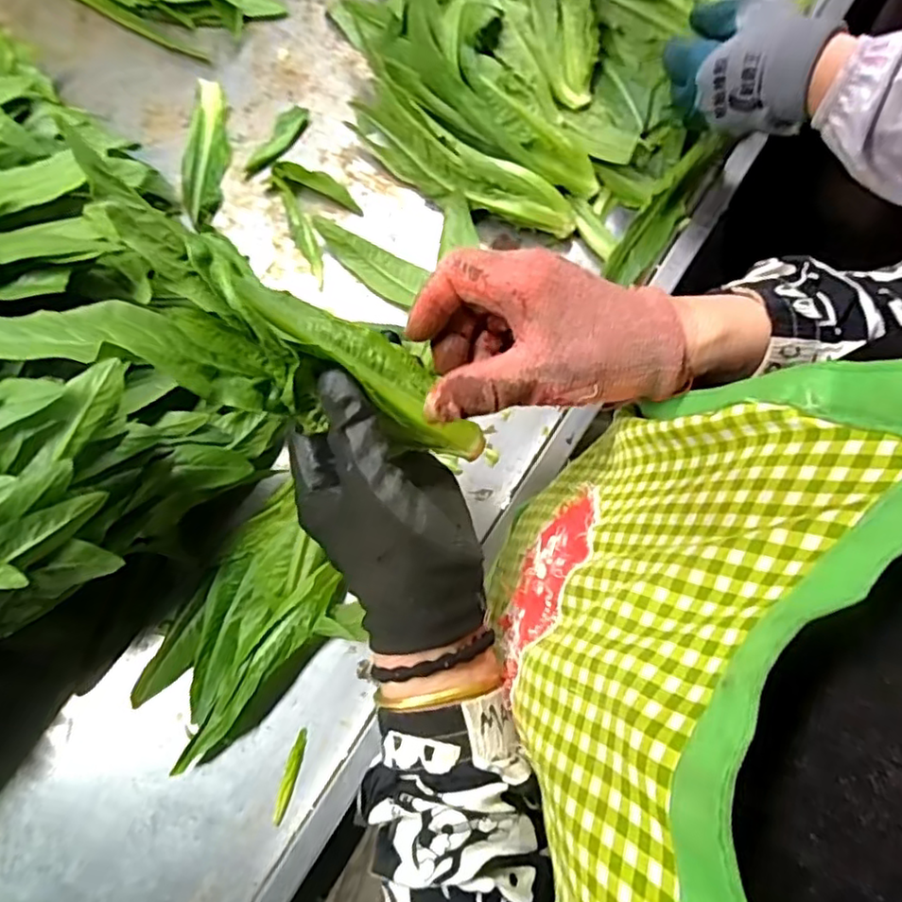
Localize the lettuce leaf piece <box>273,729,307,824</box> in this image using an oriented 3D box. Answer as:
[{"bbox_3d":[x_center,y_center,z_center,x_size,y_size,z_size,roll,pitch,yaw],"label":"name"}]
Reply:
[{"bbox_3d":[-0.117,0.235,0.454,0.011,0.007,0.062,13,79,1],"label":"lettuce leaf piece"}]

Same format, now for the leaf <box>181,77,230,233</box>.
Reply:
[{"bbox_3d":[-0.211,-0.258,0.540,0.033,0.010,0.138,5,80,1],"label":"leaf"}]

